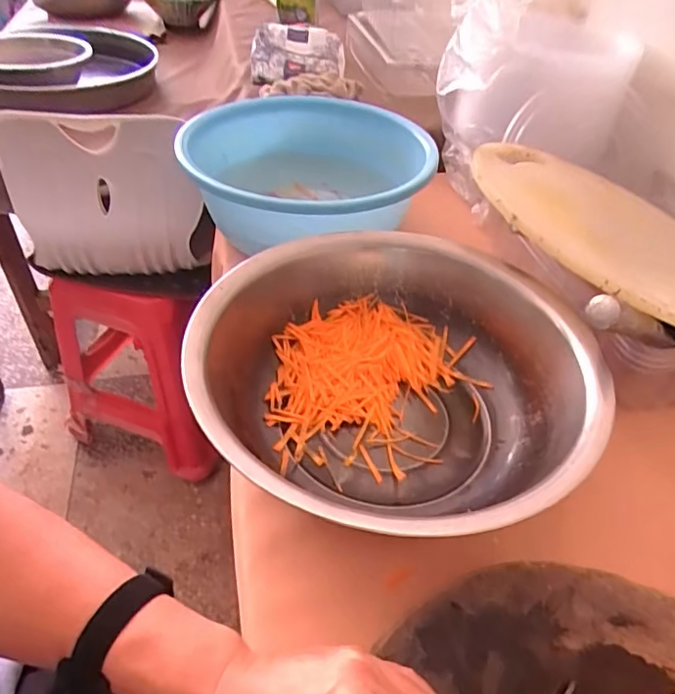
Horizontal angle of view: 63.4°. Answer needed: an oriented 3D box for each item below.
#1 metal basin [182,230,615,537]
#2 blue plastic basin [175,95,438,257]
[{"bbox_3d":[0.051,0.034,0.536,0.360,0.110,0.357,3,43,-3],"label":"metal basin"},{"bbox_3d":[-0.051,-0.235,0.786,0.348,0.132,0.335,3,43,-3],"label":"blue plastic basin"}]

